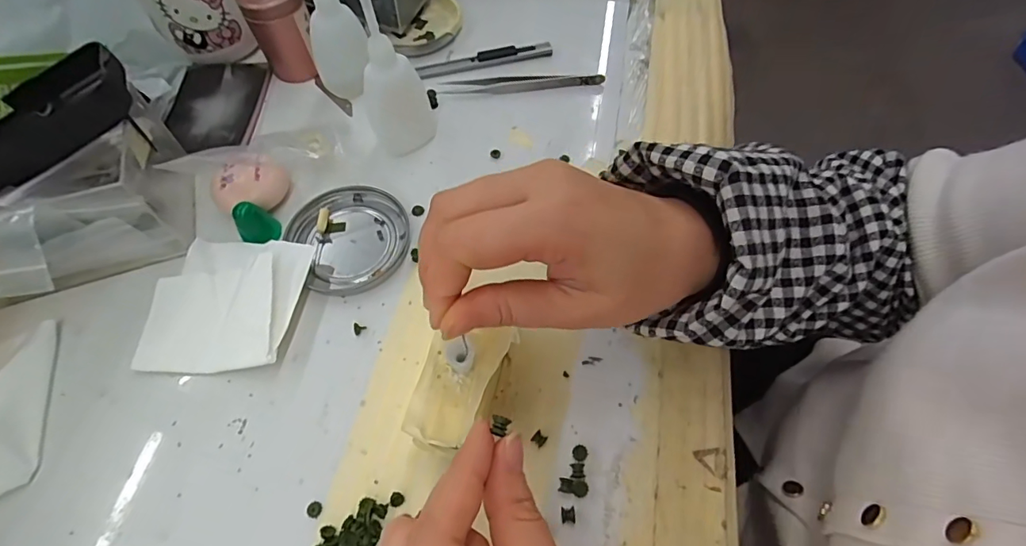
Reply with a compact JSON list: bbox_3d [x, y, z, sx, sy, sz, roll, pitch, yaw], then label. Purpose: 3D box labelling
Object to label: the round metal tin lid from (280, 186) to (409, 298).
[{"bbox_3d":[-0.107,-0.021,0.326,0.075,0.012,0.075,0,61,1],"label":"round metal tin lid"}]

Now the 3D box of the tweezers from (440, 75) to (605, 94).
[{"bbox_3d":[0.006,-0.148,0.389,0.126,0.008,0.014,1,61,1],"label":"tweezers"}]

